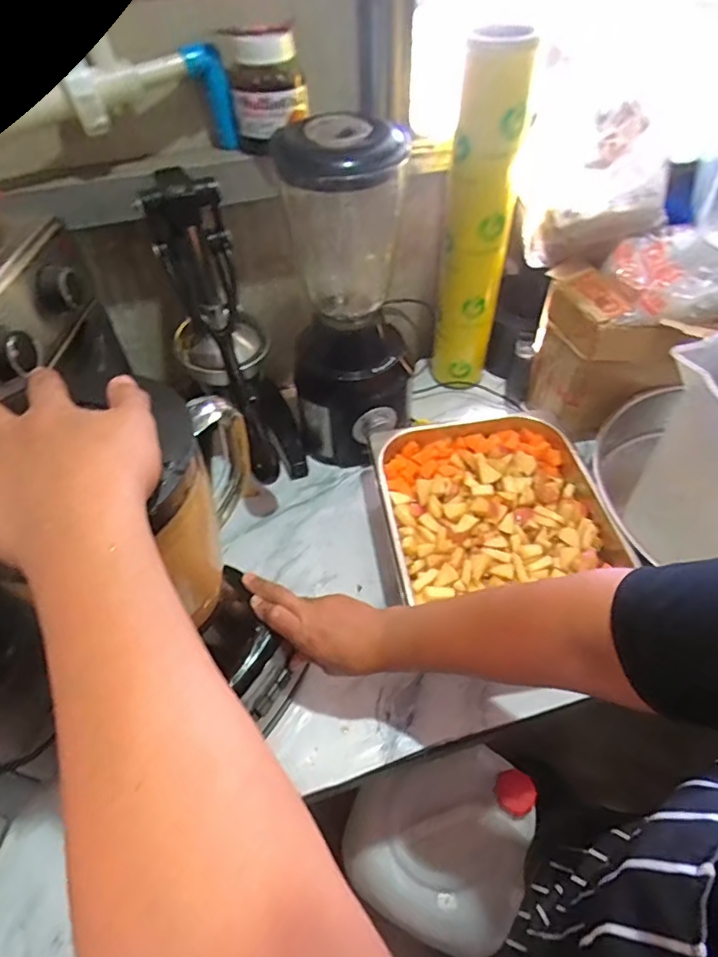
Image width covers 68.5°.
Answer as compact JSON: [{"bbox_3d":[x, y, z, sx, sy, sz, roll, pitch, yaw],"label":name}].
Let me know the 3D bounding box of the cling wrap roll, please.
[{"bbox_3d":[0.157,-0.315,0.722,0.082,0.441,0.066,4,52,6],"label":"cling wrap roll"}]

